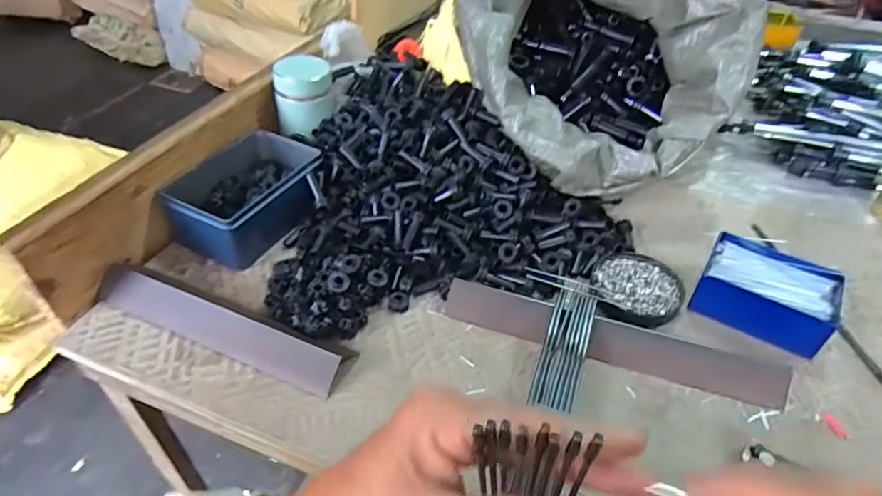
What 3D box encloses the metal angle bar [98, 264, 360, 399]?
[{"bbox_3d":[-0.188,0.061,0.461,0.247,0.026,0.047,18,45,17],"label":"metal angle bar"}]

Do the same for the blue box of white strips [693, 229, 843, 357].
[{"bbox_3d":[0.298,0.041,0.500,0.109,0.040,0.084,25,47,24],"label":"blue box of white strips"}]

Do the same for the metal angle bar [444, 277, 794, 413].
[{"bbox_3d":[0.142,0.077,0.462,0.279,0.023,0.034,14,44,13],"label":"metal angle bar"}]

